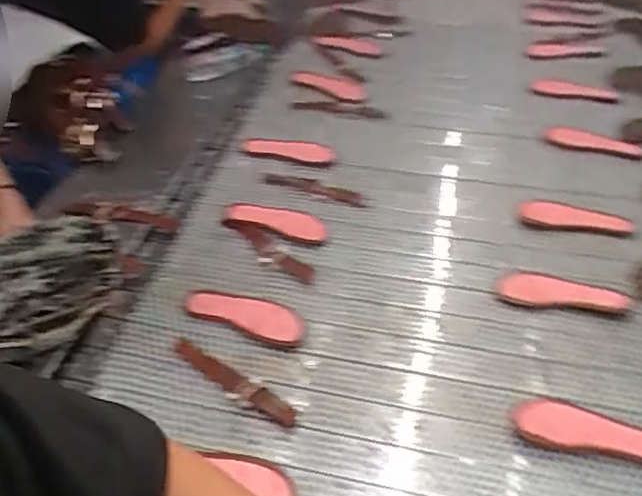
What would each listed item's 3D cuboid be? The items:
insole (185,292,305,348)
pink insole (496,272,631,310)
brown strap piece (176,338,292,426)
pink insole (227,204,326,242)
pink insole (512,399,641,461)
[{"bbox_3d":[-0.134,0.116,1.056,0.216,0.011,0.079,11,46,13],"label":"insole"},{"bbox_3d":[0.425,0.076,1.073,0.214,0.008,0.070,5,45,7],"label":"pink insole"},{"bbox_3d":[-0.142,0.213,0.971,0.240,0.007,0.033,25,50,25],"label":"brown strap piece"},{"bbox_3d":[-0.088,-0.057,1.227,0.206,0.013,0.065,14,47,16],"label":"pink insole"},{"bbox_3d":[0.401,0.269,0.892,0.224,0.008,0.073,7,45,10],"label":"pink insole"}]

